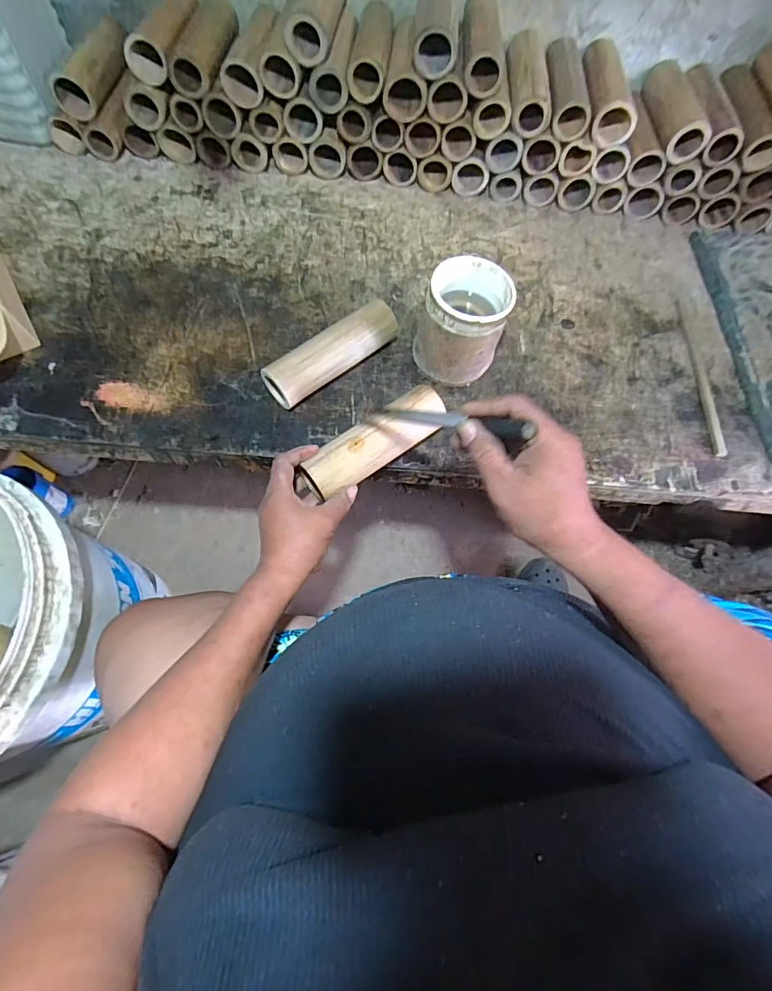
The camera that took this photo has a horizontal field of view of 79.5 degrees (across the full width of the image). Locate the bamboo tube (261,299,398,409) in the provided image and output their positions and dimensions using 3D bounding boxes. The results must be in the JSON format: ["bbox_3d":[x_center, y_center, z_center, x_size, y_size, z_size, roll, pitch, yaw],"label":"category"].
[{"bbox_3d":[-0.065,-0.176,0.583,0.179,0.058,0.047,-39,74,-17],"label":"bamboo tube"}]

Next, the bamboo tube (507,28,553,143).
[{"bbox_3d":[0.207,-0.613,0.682,0.056,0.053,0.175,3,67,-1],"label":"bamboo tube"}]

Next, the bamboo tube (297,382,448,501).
[{"bbox_3d":[-0.010,-0.060,0.522,0.178,0.040,0.052,-35,73,-14],"label":"bamboo tube"}]

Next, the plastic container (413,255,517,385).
[{"bbox_3d":[0.094,-0.209,0.574,0.101,0.115,0.101,1,67,-2],"label":"plastic container"}]

